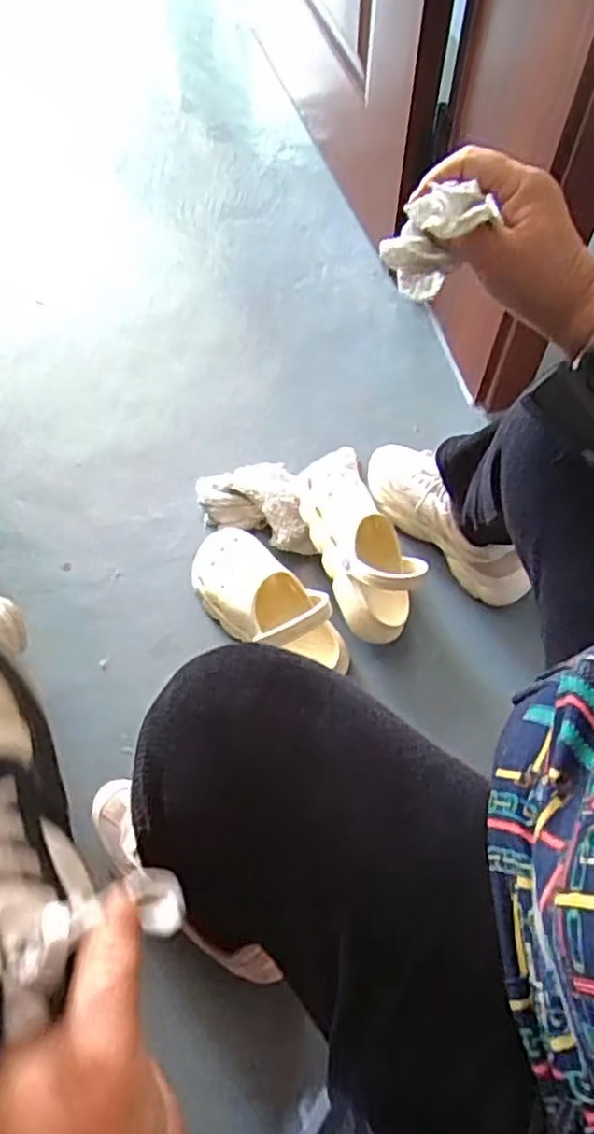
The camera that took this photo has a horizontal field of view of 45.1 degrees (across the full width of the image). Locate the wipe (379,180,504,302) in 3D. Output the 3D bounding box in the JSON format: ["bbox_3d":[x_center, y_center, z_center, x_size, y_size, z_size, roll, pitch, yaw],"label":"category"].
[{"bbox_3d":[0.082,-0.202,0.447,0.045,0.084,0.023,24,66,-8],"label":"wipe"}]

